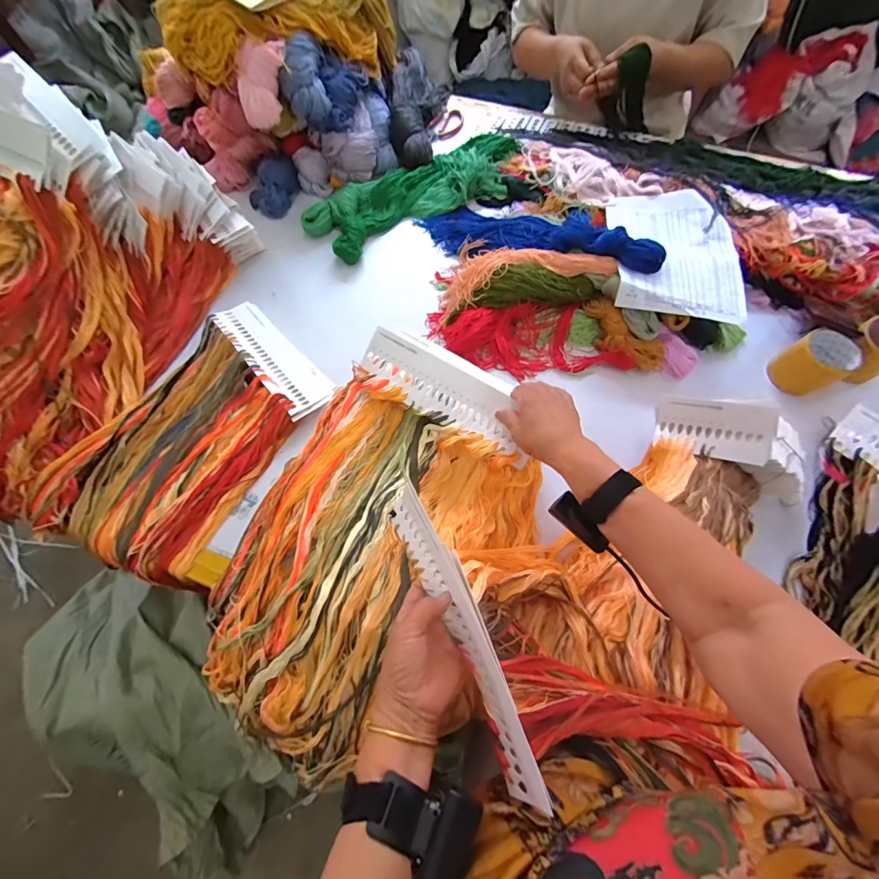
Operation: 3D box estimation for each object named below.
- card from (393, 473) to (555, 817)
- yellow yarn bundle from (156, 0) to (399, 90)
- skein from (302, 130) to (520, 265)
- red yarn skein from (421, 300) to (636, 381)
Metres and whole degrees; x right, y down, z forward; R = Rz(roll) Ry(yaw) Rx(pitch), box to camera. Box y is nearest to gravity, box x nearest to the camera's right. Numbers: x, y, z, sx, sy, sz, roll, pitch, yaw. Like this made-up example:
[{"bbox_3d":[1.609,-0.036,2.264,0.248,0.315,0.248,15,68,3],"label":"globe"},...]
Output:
[{"bbox_3d":[0.020,0.162,0.350,0.015,0.083,0.269,-15,60,-28],"label":"card"},{"bbox_3d":[-0.271,-0.755,0.725,0.425,0.179,0.160,-29,71,-9],"label":"yellow yarn bundle"},{"bbox_3d":[-0.035,-0.526,0.826,0.507,0.052,0.155,-30,71,-10],"label":"skein"},{"bbox_3d":[0.154,-0.181,0.696,0.348,0.052,0.126,2,69,2],"label":"red yarn skein"}]

